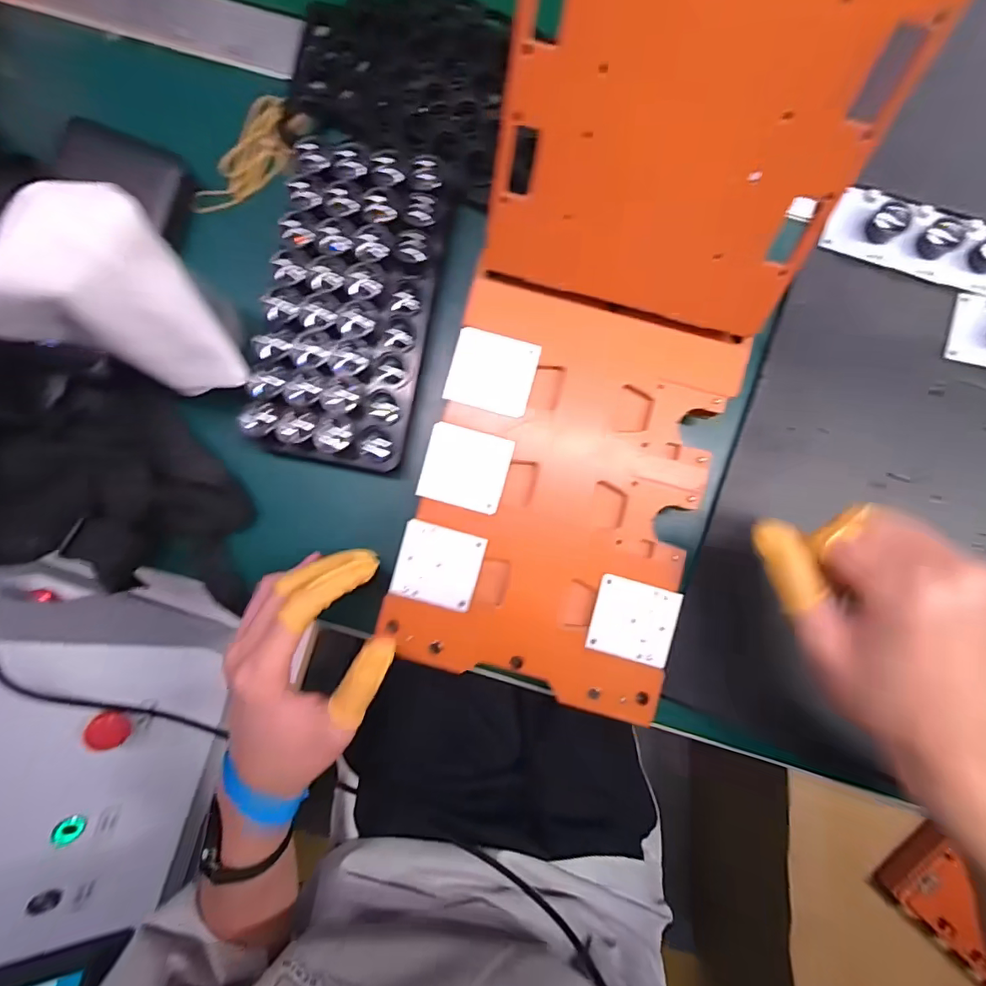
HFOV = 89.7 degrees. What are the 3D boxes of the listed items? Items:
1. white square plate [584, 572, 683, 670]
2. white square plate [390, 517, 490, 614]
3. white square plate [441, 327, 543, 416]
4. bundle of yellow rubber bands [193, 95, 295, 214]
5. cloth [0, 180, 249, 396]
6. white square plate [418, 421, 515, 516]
[{"bbox_3d":[0.083,0.075,0.290,0.048,0.004,0.044,15,88,2],"label":"white square plate"},{"bbox_3d":[-0.033,0.043,0.295,0.049,0.004,0.046,16,88,2],"label":"white square plate"},{"bbox_3d":[0.000,-0.073,0.299,0.050,0.004,0.045,14,88,1],"label":"white square plate"},{"bbox_3d":[-0.167,-0.228,0.343,0.038,0.009,0.091,27,88,2],"label":"bundle of yellow rubber bands"},{"bbox_3d":[-0.191,-0.100,0.257,0.084,0.102,0.072,10,88,1],"label":"cloth"},{"bbox_3d":[-0.016,-0.015,0.297,0.049,0.004,0.046,15,88,2],"label":"white square plate"}]

